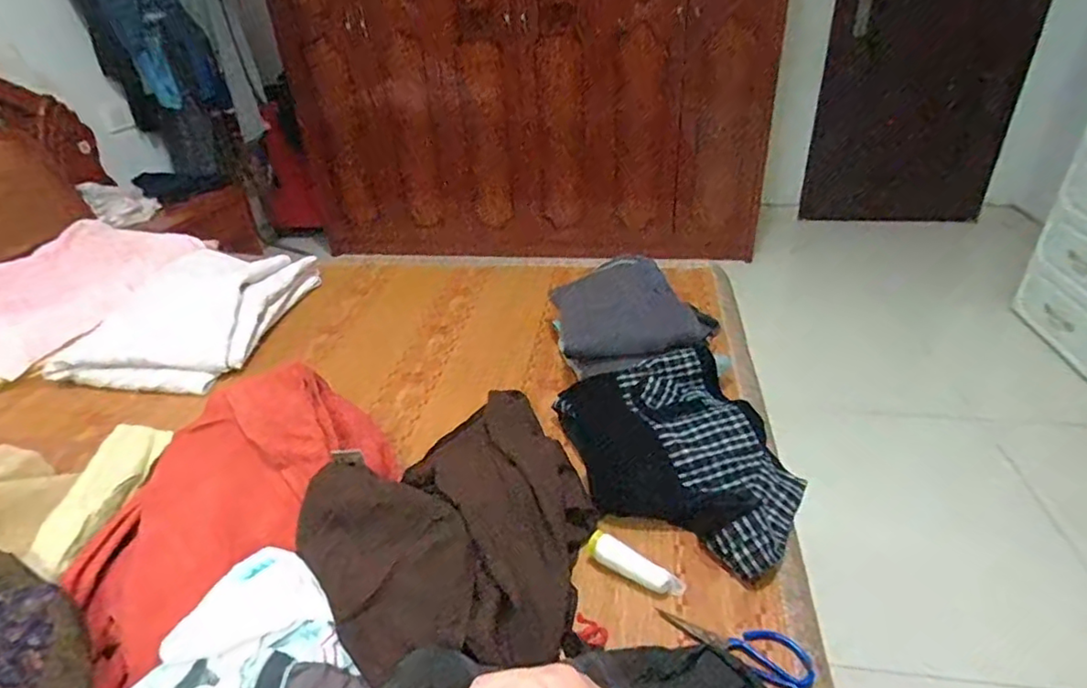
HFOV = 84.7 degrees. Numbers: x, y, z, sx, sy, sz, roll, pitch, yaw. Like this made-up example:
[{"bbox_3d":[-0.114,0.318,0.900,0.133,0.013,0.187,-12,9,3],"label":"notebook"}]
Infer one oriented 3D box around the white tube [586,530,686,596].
[{"bbox_3d":[0.124,0.305,0.823,0.139,0.027,0.038,18,38,29],"label":"white tube"}]

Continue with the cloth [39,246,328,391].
[{"bbox_3d":[-0.862,-0.096,1.471,0.416,0.120,0.534,2,33,8],"label":"cloth"}]

